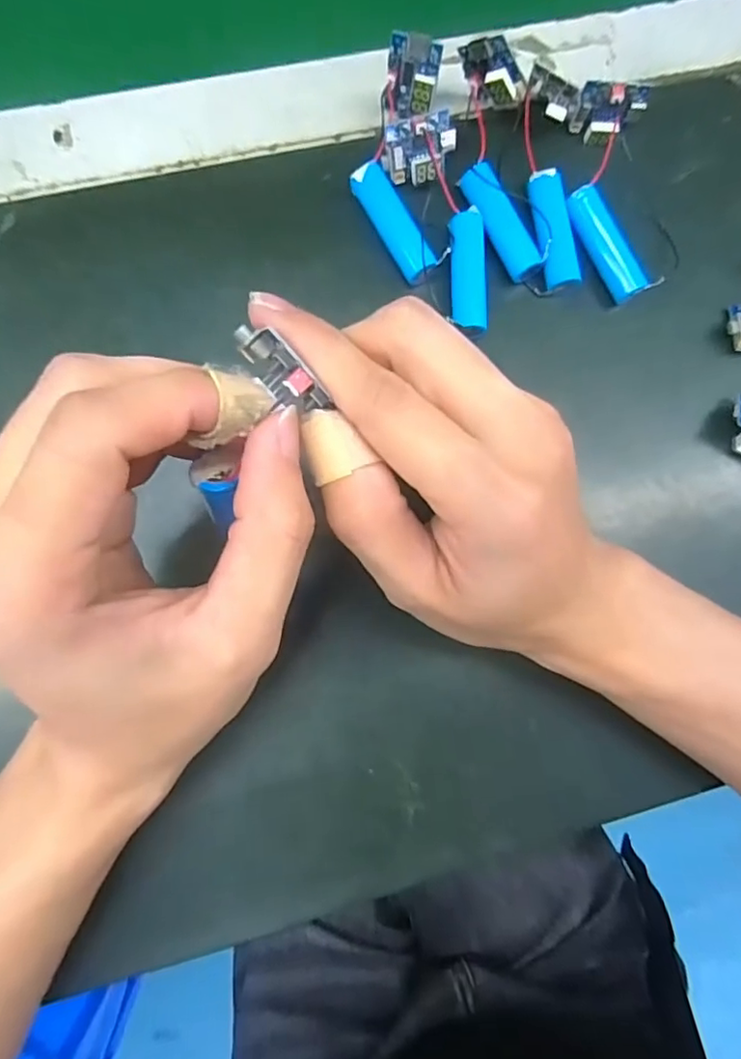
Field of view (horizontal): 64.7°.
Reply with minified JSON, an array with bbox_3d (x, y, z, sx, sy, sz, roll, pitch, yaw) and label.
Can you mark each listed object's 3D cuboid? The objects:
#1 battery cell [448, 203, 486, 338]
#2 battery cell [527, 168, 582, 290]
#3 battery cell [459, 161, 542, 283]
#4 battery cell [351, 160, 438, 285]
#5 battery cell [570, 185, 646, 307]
[{"bbox_3d":[0.041,-0.107,0.246,0.015,0.011,0.051,-3,84,-5],"label":"battery cell"},{"bbox_3d":[0.079,-0.127,0.251,0.014,0.014,0.048,-9,85,-5],"label":"battery cell"},{"bbox_3d":[0.056,-0.130,0.250,0.015,0.011,0.050,-29,87,-7],"label":"battery cell"},{"bbox_3d":[0.010,-0.127,0.246,0.016,0.012,0.051,-28,87,-7],"label":"battery cell"},{"bbox_3d":[0.101,-0.122,0.251,0.014,0.010,0.050,-29,87,-7],"label":"battery cell"}]

